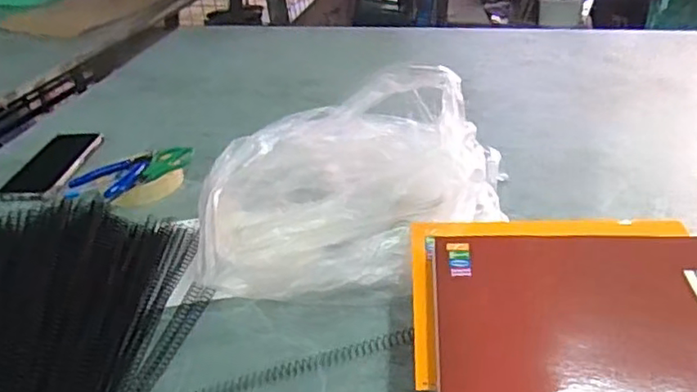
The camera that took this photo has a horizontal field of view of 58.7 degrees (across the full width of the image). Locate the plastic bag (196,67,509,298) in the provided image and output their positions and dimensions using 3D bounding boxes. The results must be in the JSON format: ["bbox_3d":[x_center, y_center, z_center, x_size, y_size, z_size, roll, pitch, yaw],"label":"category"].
[{"bbox_3d":[0.014,-0.015,0.643,0.304,0.154,0.231,-1,31,6],"label":"plastic bag"}]

